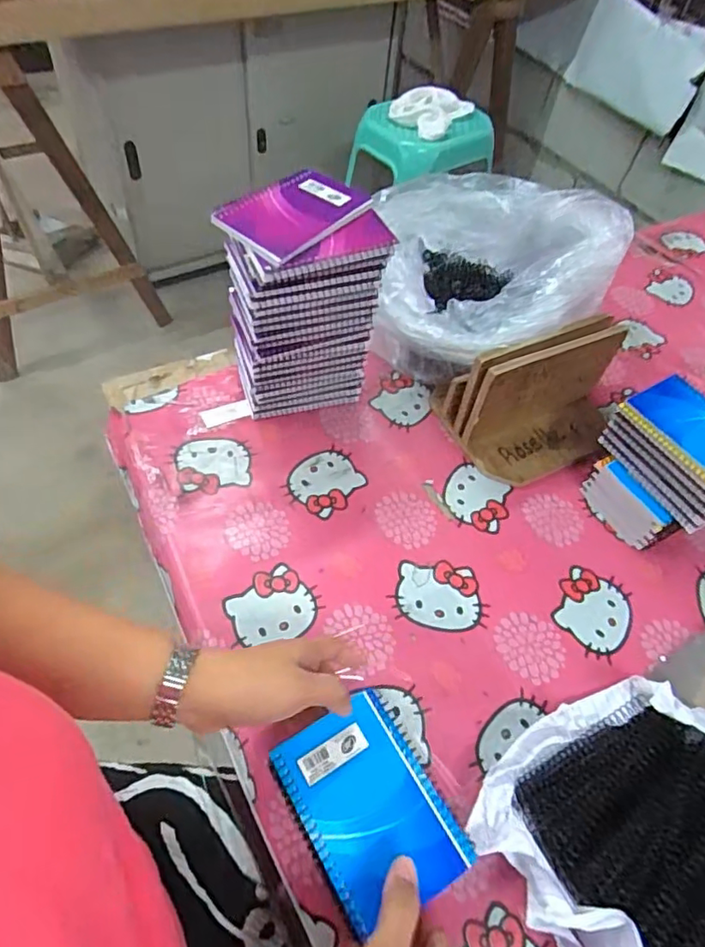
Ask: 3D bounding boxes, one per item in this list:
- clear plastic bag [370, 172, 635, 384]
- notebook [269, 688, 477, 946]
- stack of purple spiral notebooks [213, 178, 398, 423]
[{"bbox_3d":[0.145,-0.229,0.683,0.264,0.192,0.224,37,59,19],"label":"clear plastic bag"},{"bbox_3d":[0.012,0.231,0.398,0.092,0.010,0.127,-26,61,-22],"label":"notebook"},{"bbox_3d":[-0.057,-0.173,0.609,0.140,0.227,0.123,-18,58,-17],"label":"stack of purple spiral notebooks"}]

